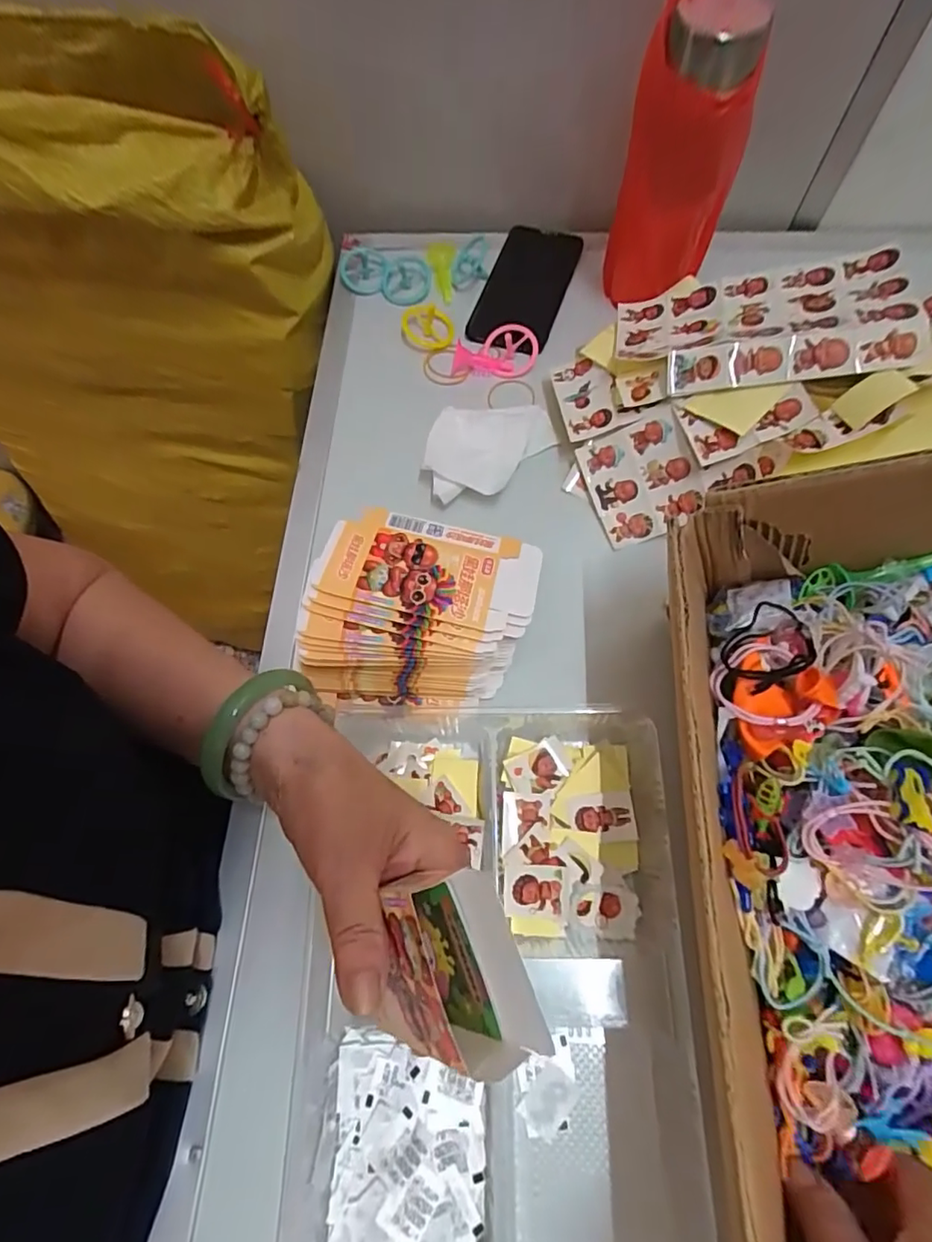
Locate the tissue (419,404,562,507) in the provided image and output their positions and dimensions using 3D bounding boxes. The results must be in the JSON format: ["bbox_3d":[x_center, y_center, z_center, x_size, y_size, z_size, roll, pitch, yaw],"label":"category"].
[{"bbox_3d":[0.020,-0.142,0.459,0.102,0.022,0.091,0,69,3],"label":"tissue"}]

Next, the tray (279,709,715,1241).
[{"bbox_3d":[0.019,0.218,0.321,0.219,0.039,0.336,0,69,2],"label":"tray"}]

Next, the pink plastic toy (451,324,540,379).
[{"bbox_3d":[0.027,-0.243,0.498,0.074,0.024,0.039,7,69,5],"label":"pink plastic toy"}]

